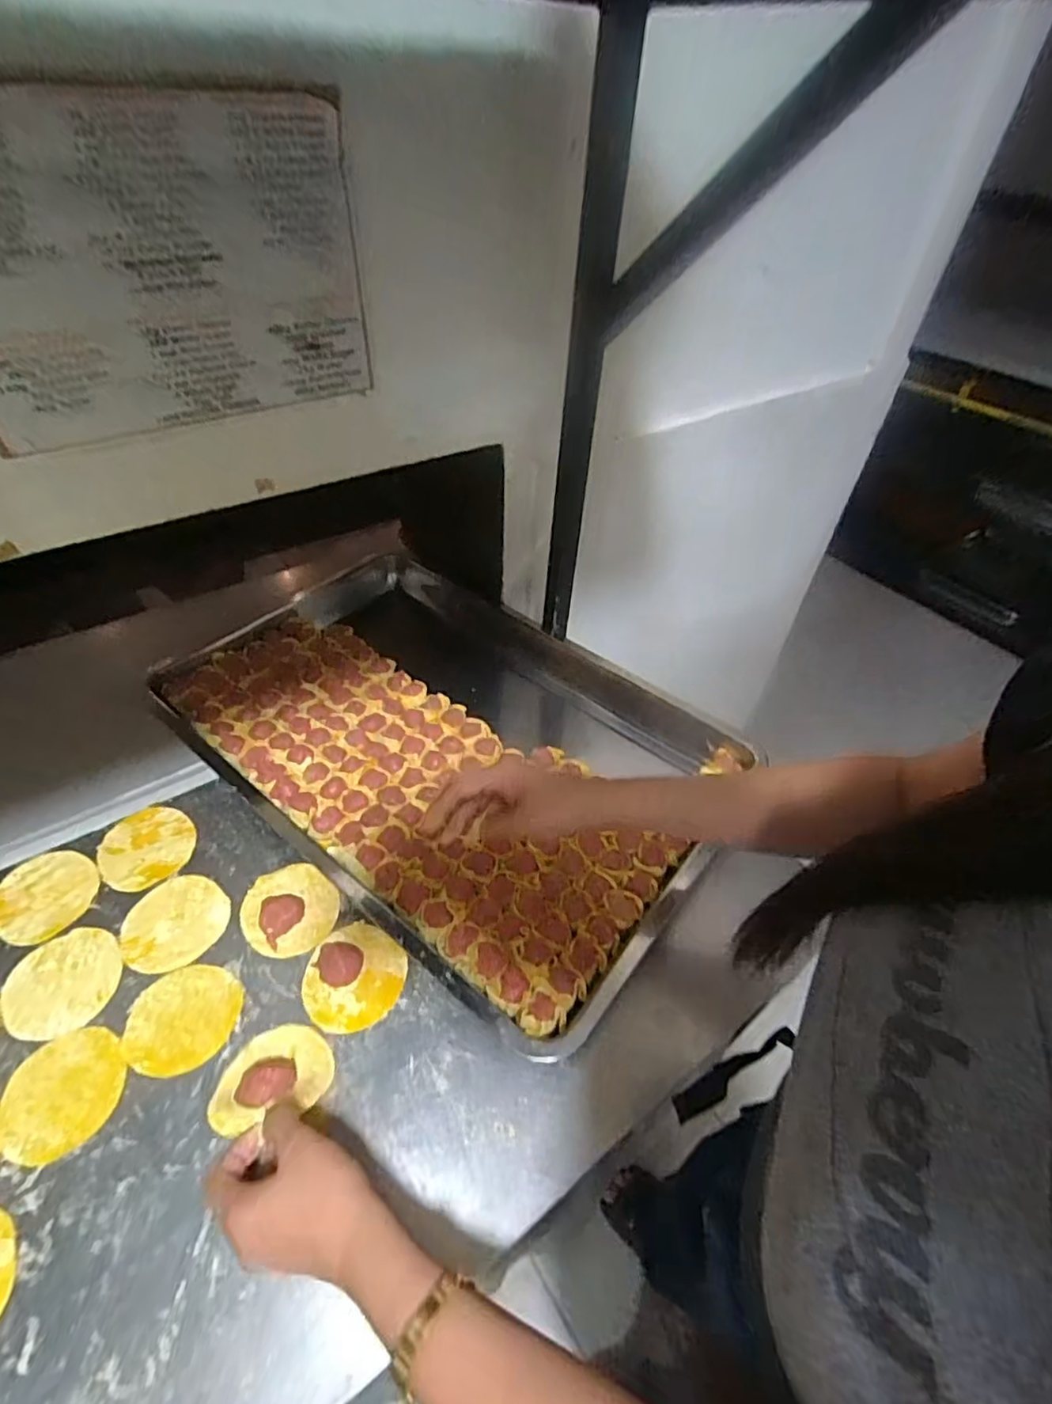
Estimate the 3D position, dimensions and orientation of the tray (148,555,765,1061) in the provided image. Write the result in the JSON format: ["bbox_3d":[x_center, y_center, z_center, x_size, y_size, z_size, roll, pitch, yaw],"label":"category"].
[{"bbox_3d":[-0.090,0.030,0.674,0.589,0.069,0.395,31,52,24],"label":"tray"}]

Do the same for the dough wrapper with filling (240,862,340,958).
[{"bbox_3d":[-0.209,0.184,0.544,0.082,0.008,0.079,2,46,-2],"label":"dough wrapper with filling"}]

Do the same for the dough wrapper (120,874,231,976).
[{"bbox_3d":[-0.303,0.190,0.531,0.082,0.006,0.082,2,46,-2],"label":"dough wrapper"}]

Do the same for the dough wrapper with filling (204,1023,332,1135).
[{"bbox_3d":[-0.185,0.267,0.442,0.082,0.030,0.066,-17,47,-22],"label":"dough wrapper with filling"}]

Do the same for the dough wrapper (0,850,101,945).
[{"bbox_3d":[-0.427,0.170,0.542,0.083,0.005,0.082,36,53,27],"label":"dough wrapper"}]

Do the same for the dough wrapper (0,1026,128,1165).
[{"bbox_3d":[-0.334,0.280,0.440,0.077,0.004,0.078,2,46,-2],"label":"dough wrapper"}]

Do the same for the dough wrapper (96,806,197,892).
[{"bbox_3d":[-0.362,0.135,0.581,0.079,0.005,0.086,2,46,-2],"label":"dough wrapper"}]

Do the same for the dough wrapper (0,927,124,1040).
[{"bbox_3d":[-0.373,0.225,0.493,0.082,0.004,0.080,2,46,-2],"label":"dough wrapper"}]

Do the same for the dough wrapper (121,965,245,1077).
[{"bbox_3d":[-0.268,0.248,0.480,0.079,0.007,0.076,2,46,-2],"label":"dough wrapper"}]

